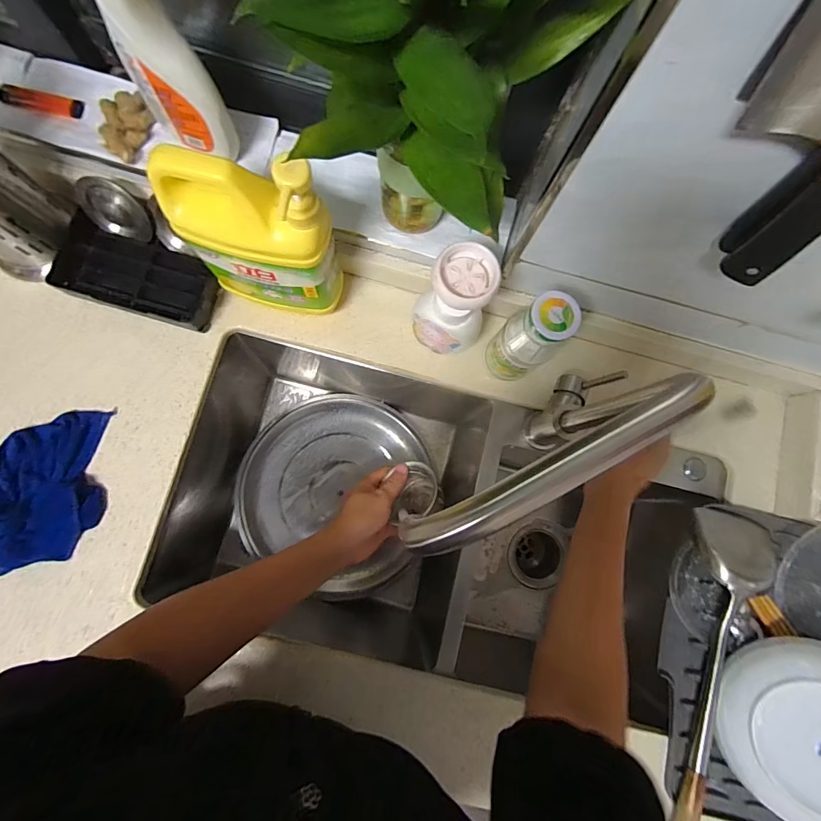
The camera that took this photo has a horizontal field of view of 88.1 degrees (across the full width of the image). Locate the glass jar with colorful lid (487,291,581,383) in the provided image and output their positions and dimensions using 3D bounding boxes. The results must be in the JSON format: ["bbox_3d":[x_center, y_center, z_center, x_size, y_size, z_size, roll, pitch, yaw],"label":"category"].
[{"bbox_3d":[0.130,-0.076,0.472,0.052,0.149,0.056,1,82,-4],"label":"glass jar with colorful lid"}]

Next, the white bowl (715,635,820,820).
[{"bbox_3d":[0.453,0.359,0.459,0.198,0.068,0.190,-6,77,27],"label":"white bowl"}]

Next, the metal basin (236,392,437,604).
[{"bbox_3d":[-0.126,0.130,0.708,0.297,0.061,0.314,1,82,-4],"label":"metal basin"}]

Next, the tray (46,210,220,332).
[{"bbox_3d":[-0.342,-0.169,0.539,0.195,0.036,0.102,19,81,-2],"label":"tray"}]

